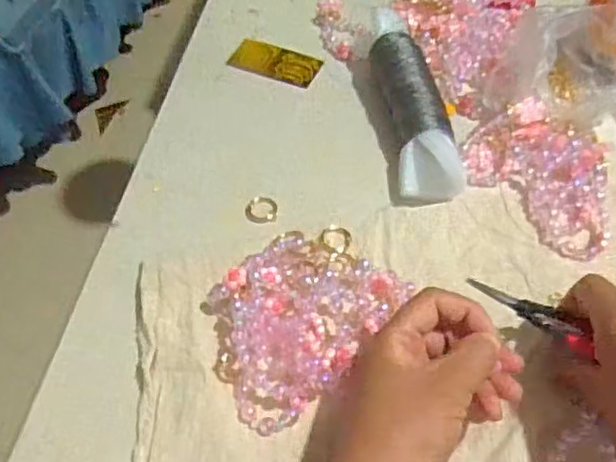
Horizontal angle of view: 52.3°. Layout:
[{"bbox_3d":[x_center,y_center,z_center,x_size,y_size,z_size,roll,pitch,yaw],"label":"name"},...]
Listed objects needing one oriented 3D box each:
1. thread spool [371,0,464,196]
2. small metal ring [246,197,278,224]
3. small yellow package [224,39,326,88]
[{"bbox_3d":[0.082,-0.103,0.498,0.044,0.037,0.179,-7,57,-1],"label":"thread spool"},{"bbox_3d":[-0.035,-0.016,0.469,0.024,0.007,0.021,-2,57,2],"label":"small metal ring"},{"bbox_3d":[-0.030,-0.153,0.570,0.083,0.005,0.043,21,60,16],"label":"small yellow package"}]

